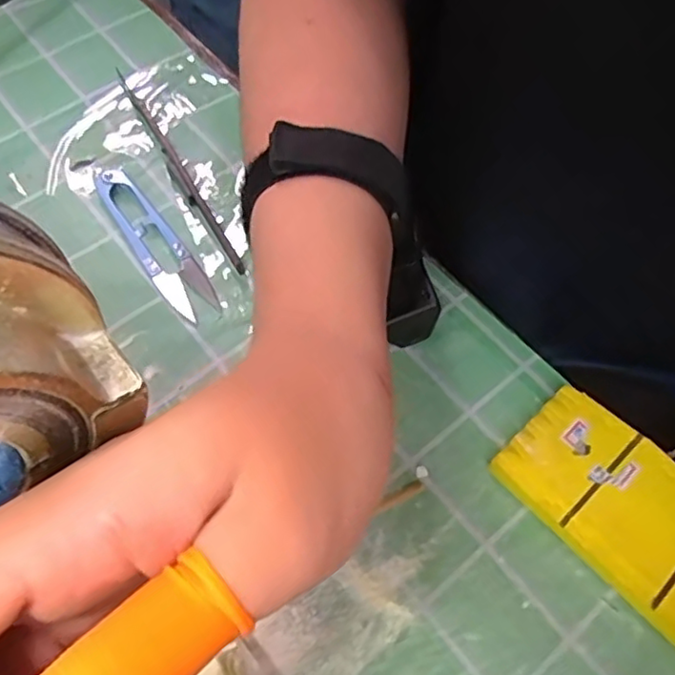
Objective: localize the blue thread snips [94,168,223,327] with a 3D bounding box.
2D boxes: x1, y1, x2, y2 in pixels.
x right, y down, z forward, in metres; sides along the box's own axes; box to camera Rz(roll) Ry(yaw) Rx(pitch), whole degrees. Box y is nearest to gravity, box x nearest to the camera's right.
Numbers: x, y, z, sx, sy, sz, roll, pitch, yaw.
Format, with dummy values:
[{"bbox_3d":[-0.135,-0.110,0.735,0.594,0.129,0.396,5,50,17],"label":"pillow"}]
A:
[{"bbox_3d":[-0.096,-0.051,0.333,0.023,0.009,0.102,-32,69,-17],"label":"blue thread snips"}]

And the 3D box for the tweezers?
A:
[{"bbox_3d":[-0.091,-0.097,0.355,0.006,0.009,0.158,-27,67,-15],"label":"tweezers"}]

